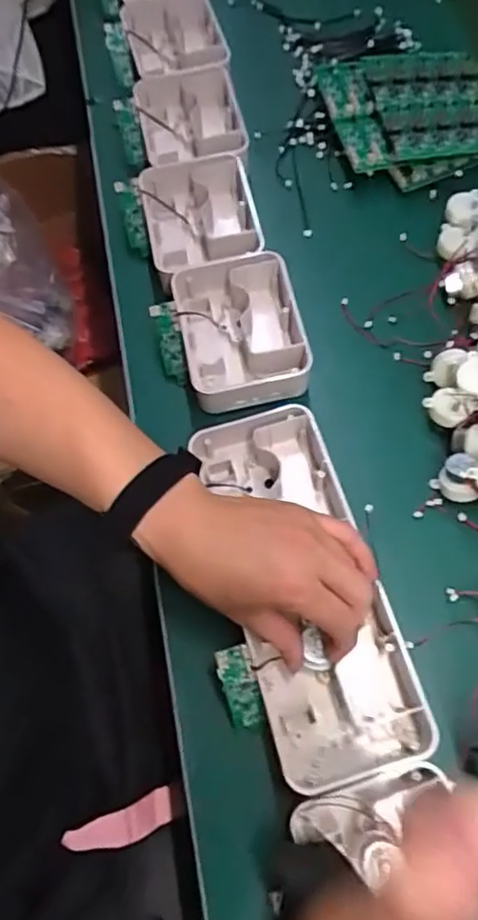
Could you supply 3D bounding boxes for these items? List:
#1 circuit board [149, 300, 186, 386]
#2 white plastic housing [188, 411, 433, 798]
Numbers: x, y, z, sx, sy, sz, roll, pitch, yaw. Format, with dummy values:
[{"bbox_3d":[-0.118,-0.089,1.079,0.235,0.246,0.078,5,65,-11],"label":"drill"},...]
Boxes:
[{"bbox_3d":[-0.060,-0.099,0.527,0.024,0.007,0.069,-3,101,28],"label":"circuit board"},{"bbox_3d":[0.048,0.088,0.440,0.112,0.042,0.261,-11,69,-2],"label":"white plastic housing"}]

